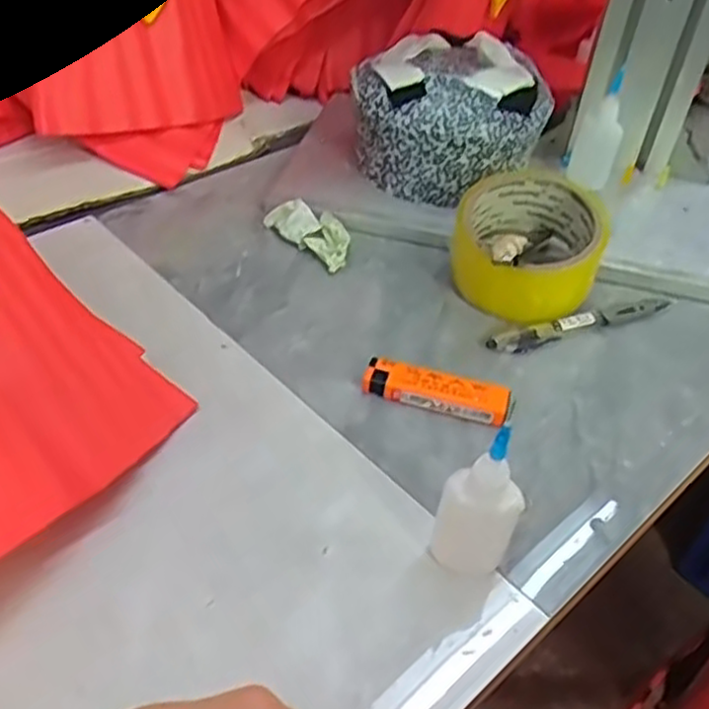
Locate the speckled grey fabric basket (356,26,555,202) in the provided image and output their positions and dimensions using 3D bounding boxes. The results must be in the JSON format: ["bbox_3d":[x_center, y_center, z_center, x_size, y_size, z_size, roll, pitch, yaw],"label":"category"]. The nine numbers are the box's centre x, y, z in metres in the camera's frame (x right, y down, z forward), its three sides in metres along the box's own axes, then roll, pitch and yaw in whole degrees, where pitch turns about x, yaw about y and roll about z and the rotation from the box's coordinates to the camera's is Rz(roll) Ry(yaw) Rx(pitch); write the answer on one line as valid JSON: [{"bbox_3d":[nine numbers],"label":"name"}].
[{"bbox_3d":[0.068,-0.173,0.562,0.138,0.091,0.126,12,43,5],"label":"speckled grey fabric basket"}]

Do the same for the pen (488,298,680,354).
[{"bbox_3d":[0.144,-0.020,0.466,0.132,0.010,0.016,-14,47,-22],"label":"pen"}]

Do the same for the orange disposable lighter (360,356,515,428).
[{"bbox_3d":[0.045,0.021,0.412,0.080,0.014,0.022,15,43,8],"label":"orange disposable lighter"}]

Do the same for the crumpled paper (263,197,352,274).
[{"bbox_3d":[-0.025,-0.085,0.516,0.036,0.015,0.069,-30,54,-33],"label":"crumpled paper"}]

